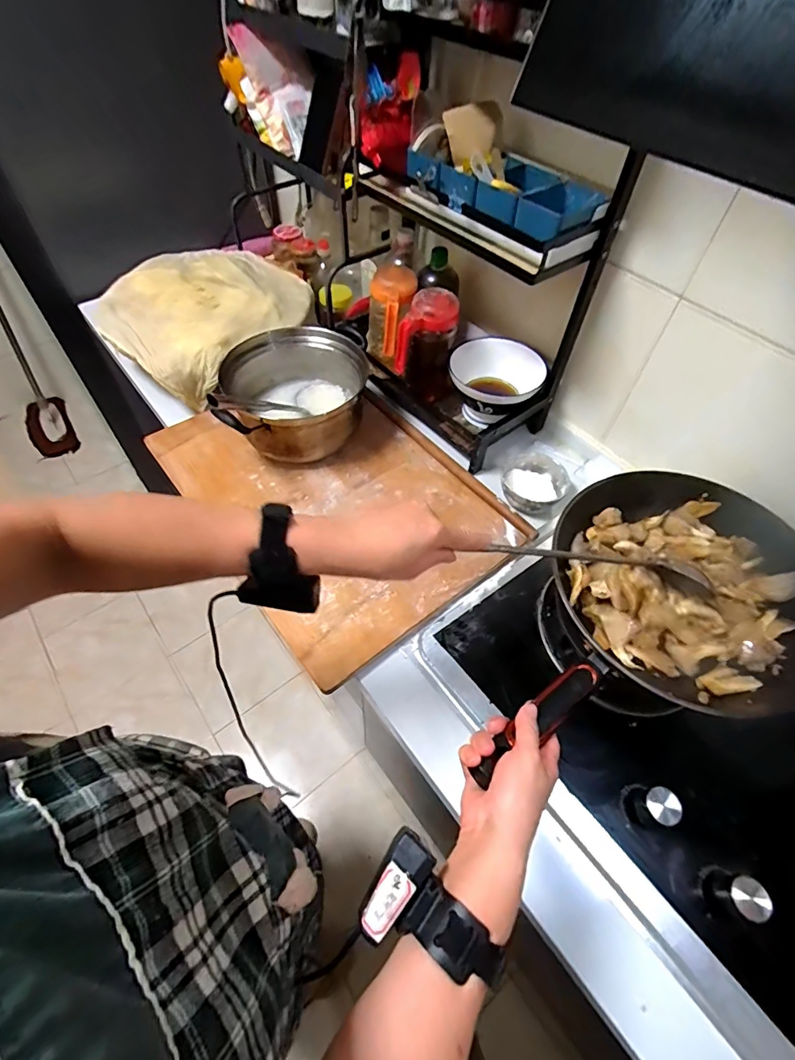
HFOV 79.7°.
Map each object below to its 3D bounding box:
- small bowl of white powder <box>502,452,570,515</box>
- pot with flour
[{"bbox_3d":[0.238,-0.074,0.826,0.105,0.064,0.108,1,55,-2],"label":"small bowl of white powder"},{"bbox_3d":[-0.169,-0.238,0.821,0.246,0.148,0.224,1,55,-2],"label":"pot with flour"}]

